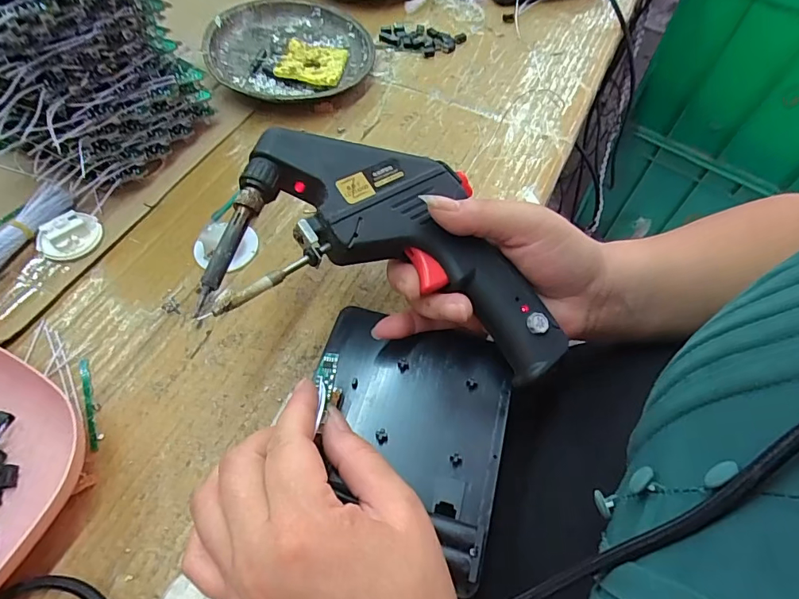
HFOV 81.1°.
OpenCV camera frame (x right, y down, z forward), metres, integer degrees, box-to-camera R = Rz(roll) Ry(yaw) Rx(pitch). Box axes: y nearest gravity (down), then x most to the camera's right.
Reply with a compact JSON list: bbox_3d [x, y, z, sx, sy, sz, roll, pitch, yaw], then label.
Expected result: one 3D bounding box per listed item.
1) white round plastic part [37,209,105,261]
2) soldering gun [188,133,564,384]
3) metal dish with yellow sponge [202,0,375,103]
[{"bbox_3d":[-0.218,-0.042,0.310,0.025,0.022,0.038,40,63,20],"label":"white round plastic part"},{"bbox_3d":[0.002,-0.026,0.252,0.175,0.031,0.106,14,71,-12],"label":"soldering gun"},{"bbox_3d":[-0.098,-0.224,0.420,0.141,0.032,0.121,-11,59,-9],"label":"metal dish with yellow sponge"}]

